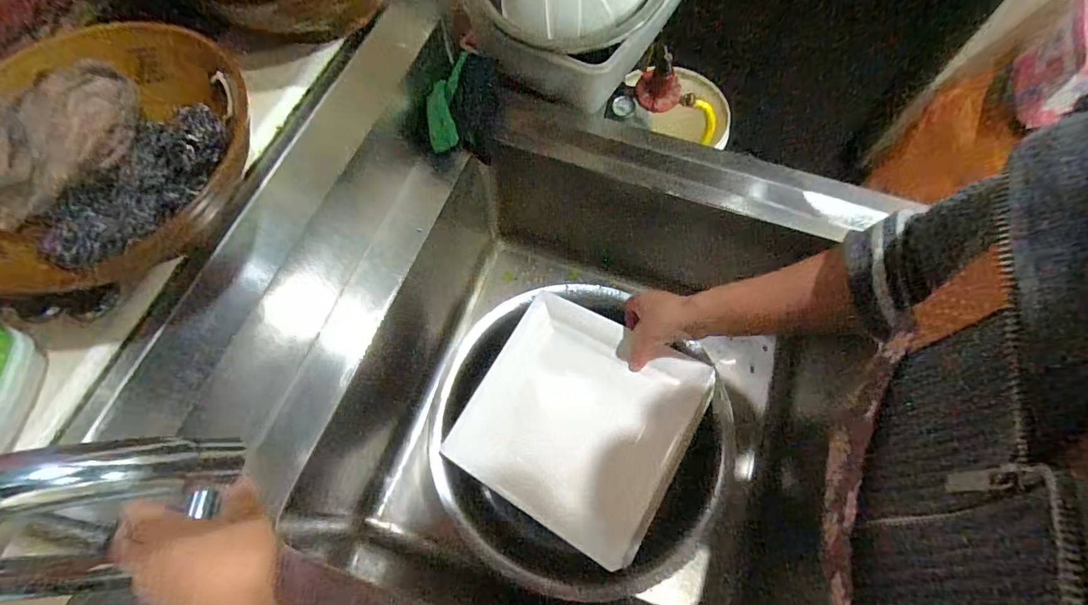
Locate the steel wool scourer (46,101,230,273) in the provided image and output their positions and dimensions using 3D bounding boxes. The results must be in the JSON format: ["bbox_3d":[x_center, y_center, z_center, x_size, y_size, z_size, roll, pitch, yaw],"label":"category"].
[{"bbox_3d":[-0.301,-0.088,0.369,0.058,0.043,0.148,31,71,14],"label":"steel wool scourer"}]

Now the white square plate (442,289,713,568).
[{"bbox_3d":[0.035,0.132,0.592,0.246,0.025,0.235,26,72,22],"label":"white square plate"}]

